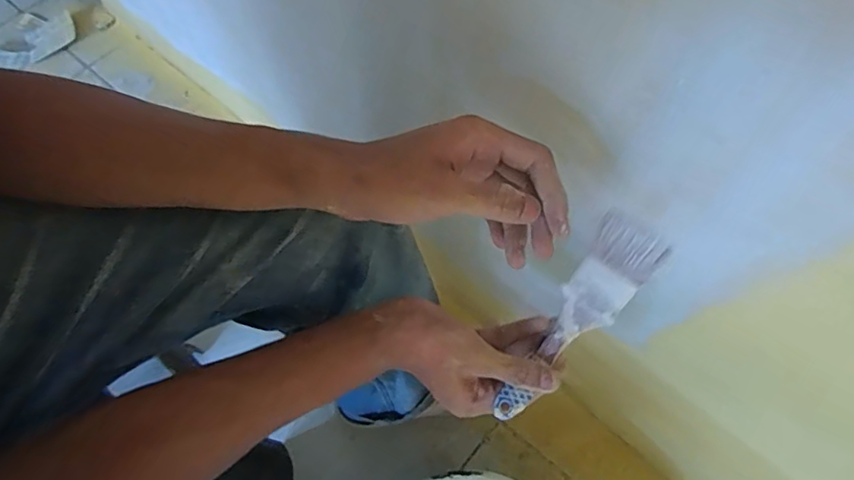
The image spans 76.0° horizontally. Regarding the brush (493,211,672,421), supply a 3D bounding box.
[{"bbox_3d":[0.122,0.070,0.457,0.054,0.025,0.190,36,88,19],"label":"brush"}]

